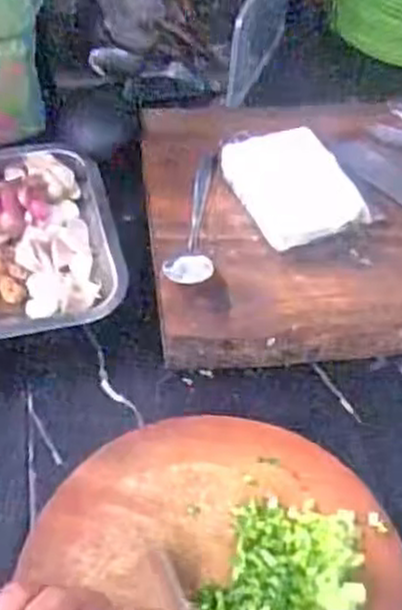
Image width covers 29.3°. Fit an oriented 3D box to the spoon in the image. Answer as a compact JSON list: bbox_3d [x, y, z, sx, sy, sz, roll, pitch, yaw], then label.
[{"bbox_3d":[0.003,-0.077,0.662,0.039,0.012,0.155,13,56,4],"label":"spoon"}]

